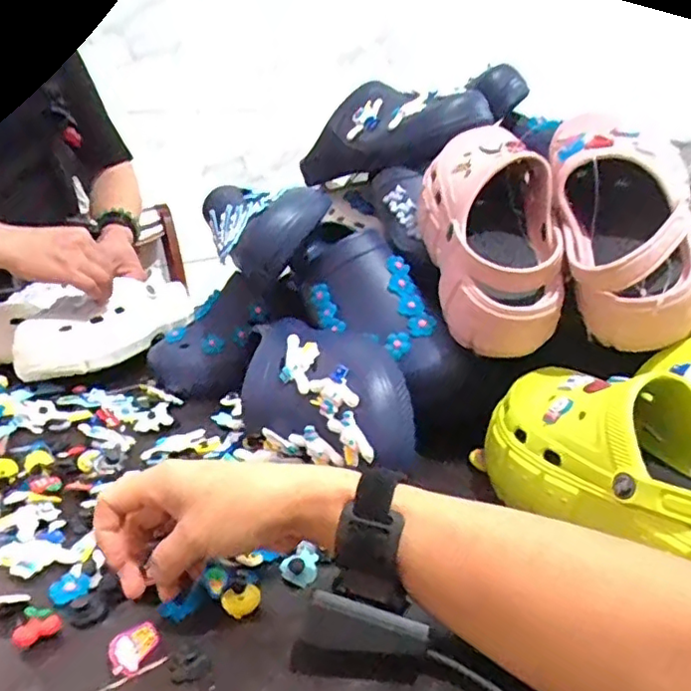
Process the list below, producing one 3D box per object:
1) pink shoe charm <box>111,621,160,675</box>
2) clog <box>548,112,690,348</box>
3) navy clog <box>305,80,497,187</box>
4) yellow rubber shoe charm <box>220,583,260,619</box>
[{"bbox_3d":[-0.125,0.180,0.367,0.021,0.007,0.032,52,37,10],"label":"pink shoe charm"},{"bbox_3d":[0.236,-0.110,0.541,0.115,0.101,0.239,0,59,4],"label":"clog"},{"bbox_3d":[0.039,-0.261,0.774,0.081,0.103,0.265,-20,27,-40],"label":"navy clog"},{"bbox_3d":[-0.068,0.166,0.404,0.024,0.010,0.019,-11,23,-23],"label":"yellow rubber shoe charm"}]

